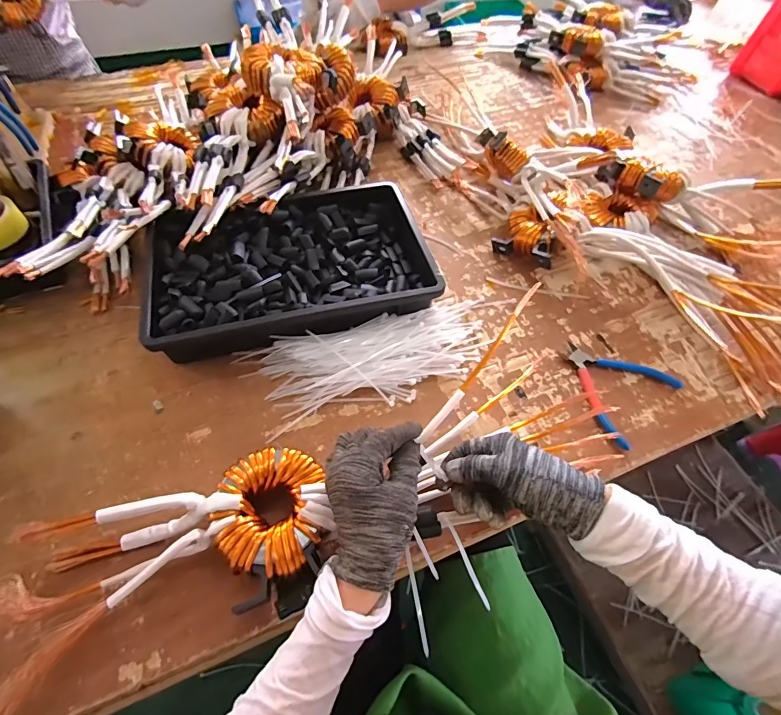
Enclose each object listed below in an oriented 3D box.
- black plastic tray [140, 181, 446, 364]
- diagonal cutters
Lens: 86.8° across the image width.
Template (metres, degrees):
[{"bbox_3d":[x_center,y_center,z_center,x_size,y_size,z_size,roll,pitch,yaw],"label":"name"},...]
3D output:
[{"bbox_3d":[-0.140,-0.138,0.596,0.364,0.066,0.265,-13,58,-11],"label":"black plastic tray"},{"bbox_3d":[0.282,0.029,0.532,0.143,0.014,0.130,-35,64,-23],"label":"diagonal cutters"}]

